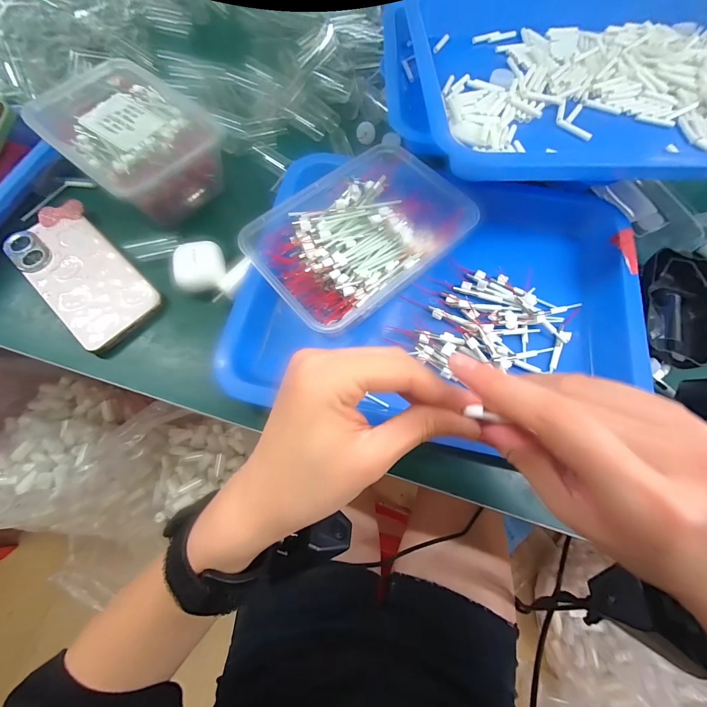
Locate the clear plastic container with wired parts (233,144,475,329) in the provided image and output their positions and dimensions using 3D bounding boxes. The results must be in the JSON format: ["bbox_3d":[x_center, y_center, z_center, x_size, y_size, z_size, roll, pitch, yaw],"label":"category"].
[{"bbox_3d":[0.004,-0.095,0.275,0.166,0.062,0.113,-36,74,-12],"label":"clear plastic container with wired parts"}]

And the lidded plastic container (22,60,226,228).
[{"bbox_3d":[-0.224,-0.218,0.332,0.153,0.073,0.127,36,74,12],"label":"lidded plastic container"}]

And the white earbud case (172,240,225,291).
[{"bbox_3d":[-0.143,-0.081,0.299,0.045,0.029,0.044,-5,70,-2],"label":"white earbud case"}]

